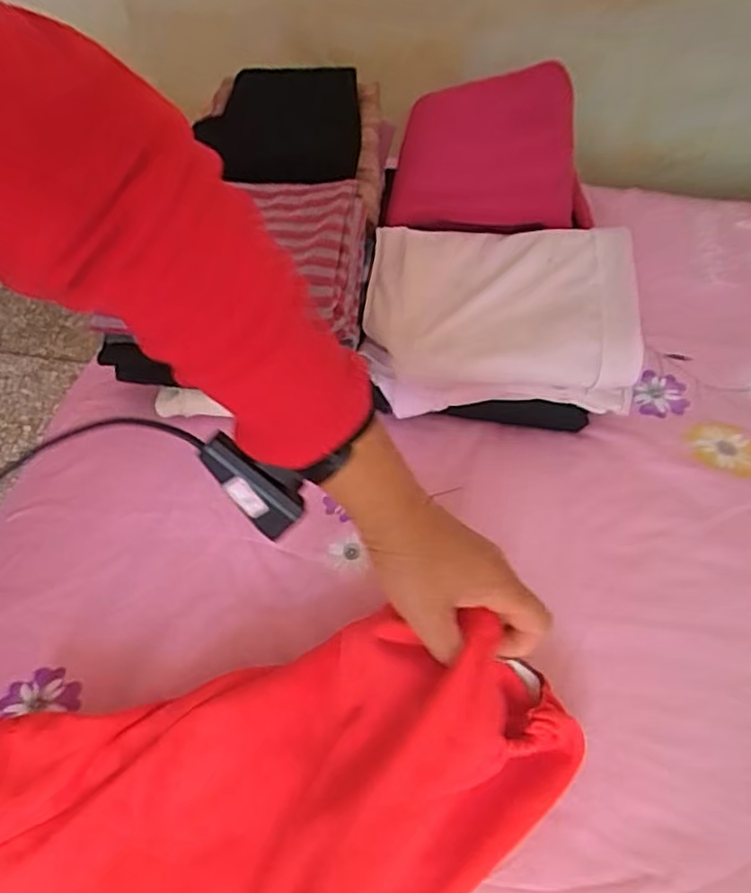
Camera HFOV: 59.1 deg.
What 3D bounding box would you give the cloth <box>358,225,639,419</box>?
[{"bbox_3d":[0.118,-0.133,0.650,0.248,0.080,0.184,4,54,1],"label":"cloth"}]

